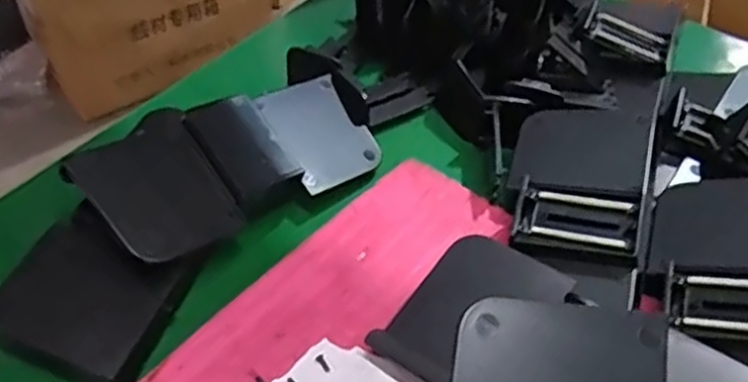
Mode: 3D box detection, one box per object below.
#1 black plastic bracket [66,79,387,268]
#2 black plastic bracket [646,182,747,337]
[{"bbox_3d":[-0.078,-0.016,0.399,0.158,0.050,0.087,-26,54,-24],"label":"black plastic bracket"},{"bbox_3d":[0.167,0.027,0.341,0.070,0.011,0.095,0,43,29],"label":"black plastic bracket"}]

